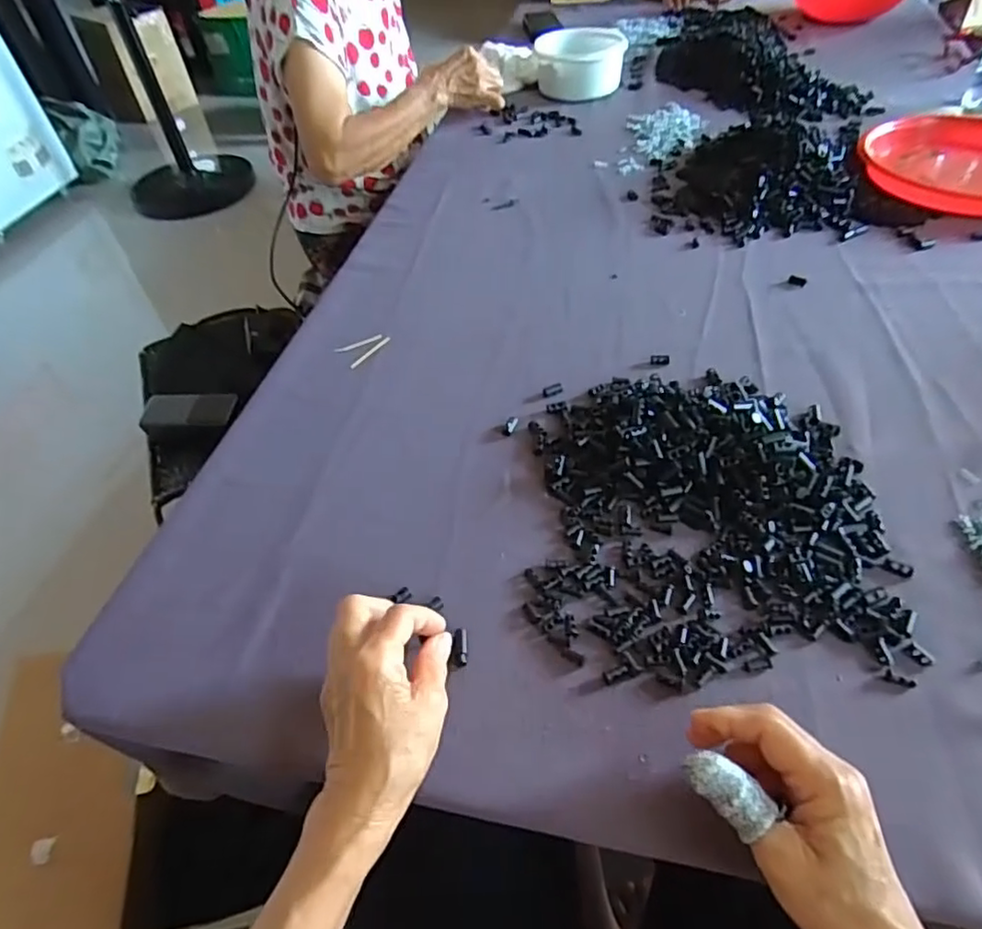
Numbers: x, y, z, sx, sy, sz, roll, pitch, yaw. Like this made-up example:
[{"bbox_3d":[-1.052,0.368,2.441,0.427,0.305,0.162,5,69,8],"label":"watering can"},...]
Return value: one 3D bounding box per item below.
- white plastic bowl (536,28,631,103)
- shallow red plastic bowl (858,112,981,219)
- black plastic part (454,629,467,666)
[{"bbox_3d":[0.160,-0.721,1.109,0.161,0.078,0.127,2,47,8],"label":"white plastic bowl"},{"bbox_3d":[0.594,-0.372,0.767,0.246,0.054,0.173,26,54,27],"label":"shallow red plastic bowl"},{"bbox_3d":[-0.020,0.123,0.417,0.008,0.004,0.027,-4,49,2],"label":"black plastic part"}]

